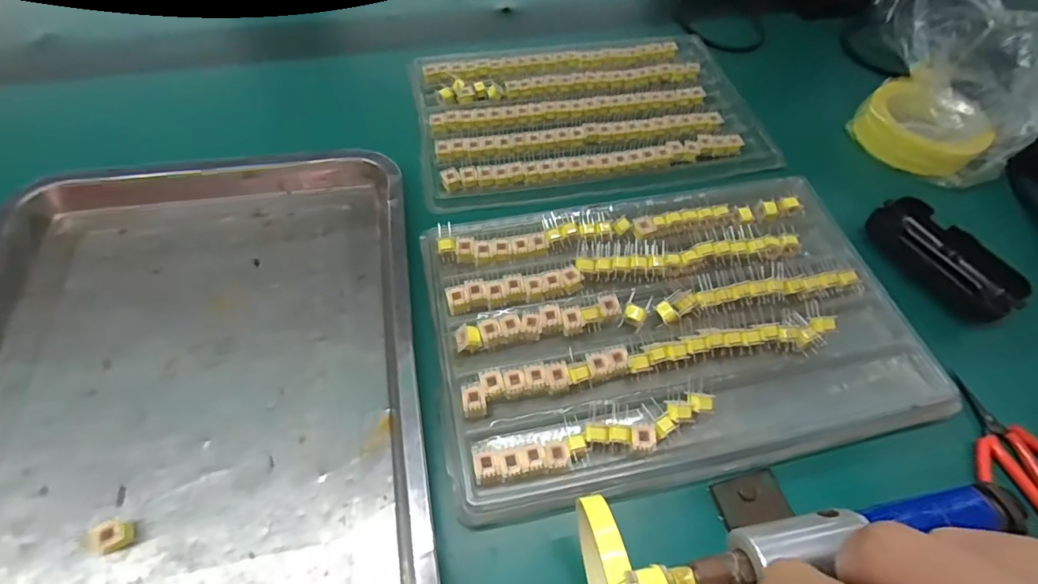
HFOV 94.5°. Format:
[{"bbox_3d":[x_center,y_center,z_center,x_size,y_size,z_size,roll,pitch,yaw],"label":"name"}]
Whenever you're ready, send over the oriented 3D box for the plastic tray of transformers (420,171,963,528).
[{"bbox_3d":[0.102,0.011,0.338,0.315,0.023,0.217,-9,59,-9],"label":"plastic tray of transformers"}]

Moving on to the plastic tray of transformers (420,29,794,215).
[{"bbox_3d":[0.063,-0.182,0.473,0.320,0.028,0.229,-9,59,-9],"label":"plastic tray of transformers"}]

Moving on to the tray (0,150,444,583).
[{"bbox_3d":[-0.207,0.059,0.299,0.286,0.037,0.387,-8,60,-8],"label":"tray"}]

